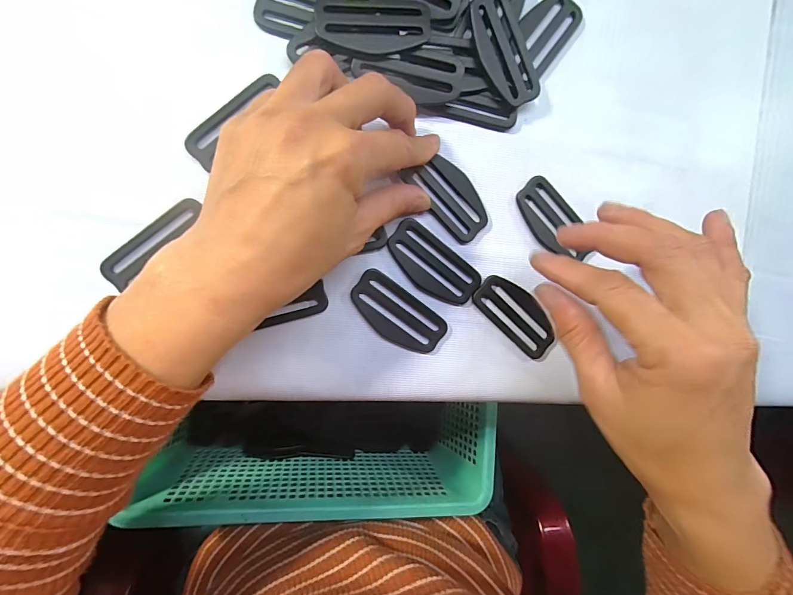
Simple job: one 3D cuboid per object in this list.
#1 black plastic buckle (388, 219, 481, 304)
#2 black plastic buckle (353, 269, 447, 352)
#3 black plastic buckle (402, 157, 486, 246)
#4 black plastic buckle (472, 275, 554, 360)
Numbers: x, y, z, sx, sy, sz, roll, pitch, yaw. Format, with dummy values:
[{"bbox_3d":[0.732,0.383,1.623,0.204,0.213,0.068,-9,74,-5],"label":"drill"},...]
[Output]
[{"bbox_3d":[0.021,-0.018,0.219,0.059,0.004,0.028,37,82,-7],"label":"black plastic buckle"},{"bbox_3d":[0.001,0.010,0.219,0.059,0.004,0.028,38,82,-7],"label":"black plastic buckle"},{"bbox_3d":[0.032,-0.059,0.218,0.029,0.004,0.053,-42,97,-4],"label":"black plastic buckle"},{"bbox_3d":[0.074,0.010,0.229,0.058,0.004,0.027,43,82,-6],"label":"black plastic buckle"}]

